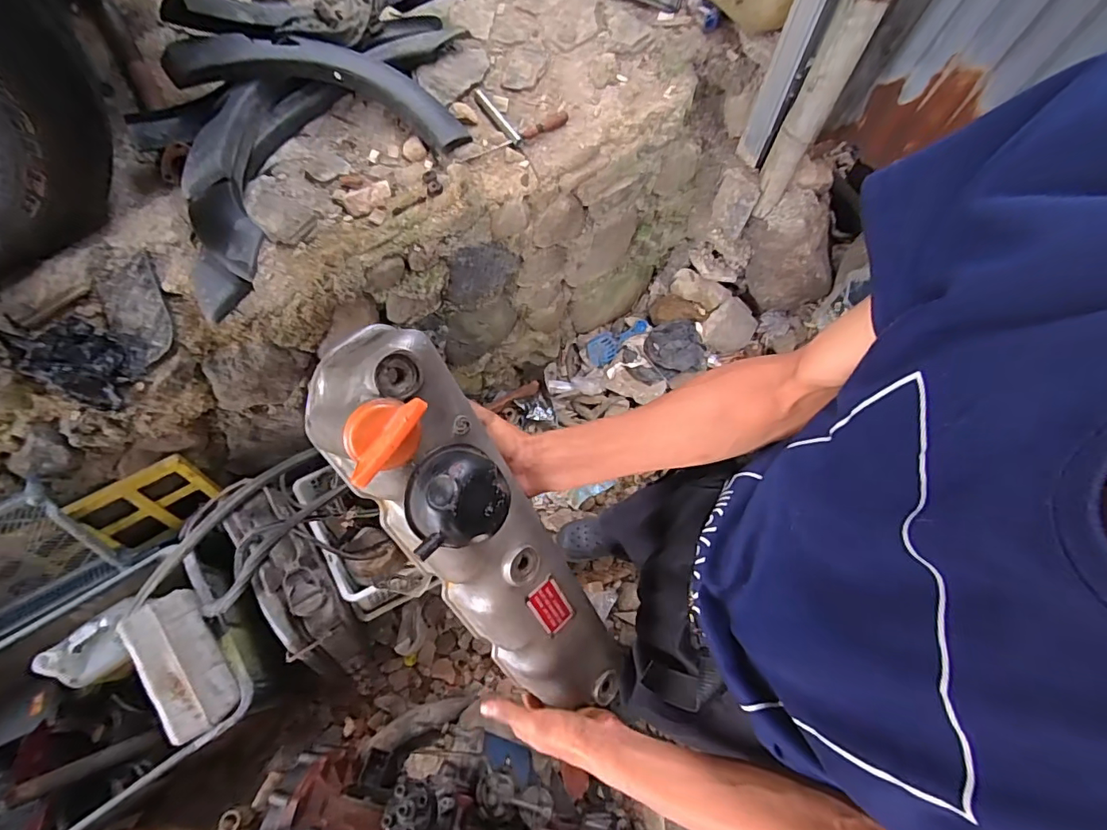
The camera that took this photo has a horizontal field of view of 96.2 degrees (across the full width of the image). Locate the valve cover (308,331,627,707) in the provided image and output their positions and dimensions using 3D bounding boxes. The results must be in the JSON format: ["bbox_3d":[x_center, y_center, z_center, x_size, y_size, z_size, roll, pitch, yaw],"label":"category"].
[{"bbox_3d":[-0.062,0.136,0.480,0.115,0.447,0.138,-34,32,-13],"label":"valve cover"}]

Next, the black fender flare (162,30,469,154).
[{"bbox_3d":[-0.504,-0.742,1.112,0.626,0.072,0.197,7,65,-13],"label":"black fender flare"}]

